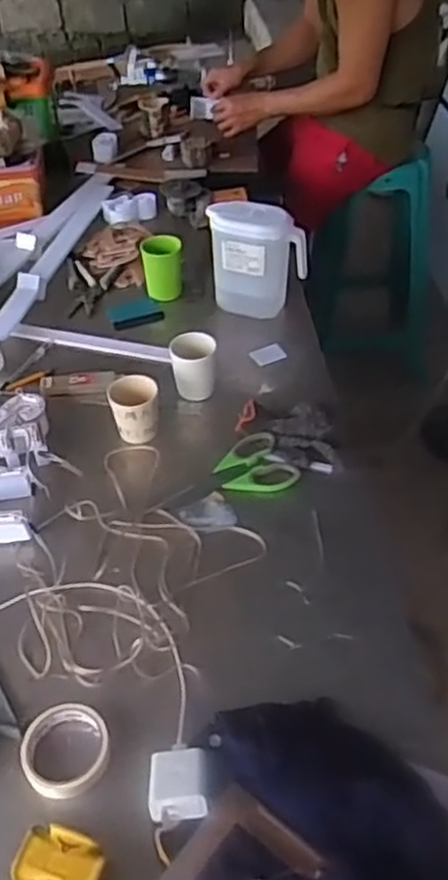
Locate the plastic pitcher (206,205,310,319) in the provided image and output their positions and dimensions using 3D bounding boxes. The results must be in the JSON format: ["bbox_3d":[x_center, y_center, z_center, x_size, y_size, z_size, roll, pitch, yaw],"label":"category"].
[{"bbox_3d":[0.060,-0.314,1.289,0.172,0.178,0.110,2,43,5],"label":"plastic pitcher"}]

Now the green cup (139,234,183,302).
[{"bbox_3d":[-0.116,-0.328,1.395,0.076,0.101,0.074,-7,43,-5],"label":"green cup"}]

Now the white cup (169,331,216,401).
[{"bbox_3d":[-0.047,-0.114,1.166,0.070,0.094,0.067,-1,43,1],"label":"white cup"}]

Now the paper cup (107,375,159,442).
[{"bbox_3d":[-0.132,-0.037,1.107,0.071,0.101,0.067,-1,43,1],"label":"paper cup"}]

